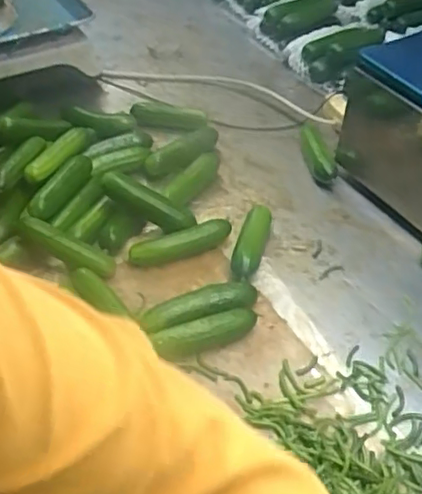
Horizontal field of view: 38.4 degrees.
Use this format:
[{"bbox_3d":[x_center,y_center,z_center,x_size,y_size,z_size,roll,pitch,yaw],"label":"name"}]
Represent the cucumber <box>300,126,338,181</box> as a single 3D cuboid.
[{"bbox_3d":[0.141,-0.128,0.818,0.034,0.023,0.127,-4,46,-6],"label":"cucumber"}]

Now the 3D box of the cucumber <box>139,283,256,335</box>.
[{"bbox_3d":[-0.011,0.064,0.621,0.122,0.025,0.034,-11,47,-13],"label":"cucumber"}]

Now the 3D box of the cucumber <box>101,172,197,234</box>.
[{"bbox_3d":[-0.074,-0.052,0.710,0.115,0.027,0.031,29,50,3],"label":"cucumber"}]

